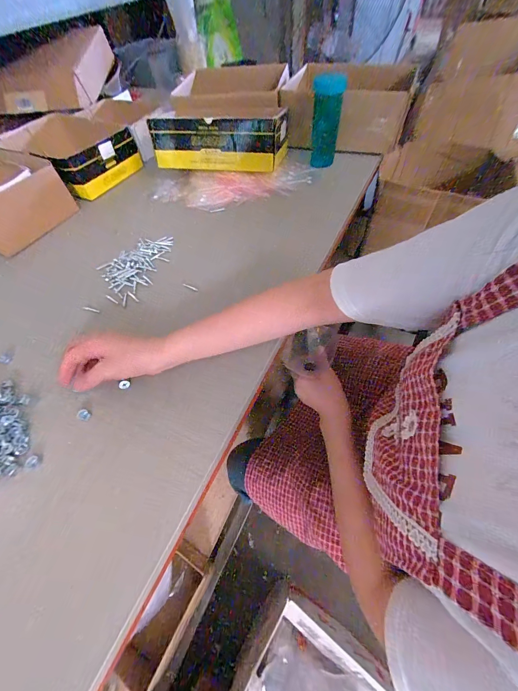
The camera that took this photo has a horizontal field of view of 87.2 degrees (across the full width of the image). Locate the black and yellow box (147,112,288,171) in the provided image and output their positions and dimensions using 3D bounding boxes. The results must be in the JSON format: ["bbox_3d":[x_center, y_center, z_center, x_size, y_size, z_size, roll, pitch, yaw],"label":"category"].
[{"bbox_3d":[-0.094,-0.475,0.636,0.318,0.095,0.072,10,58,11],"label":"black and yellow box"}]

